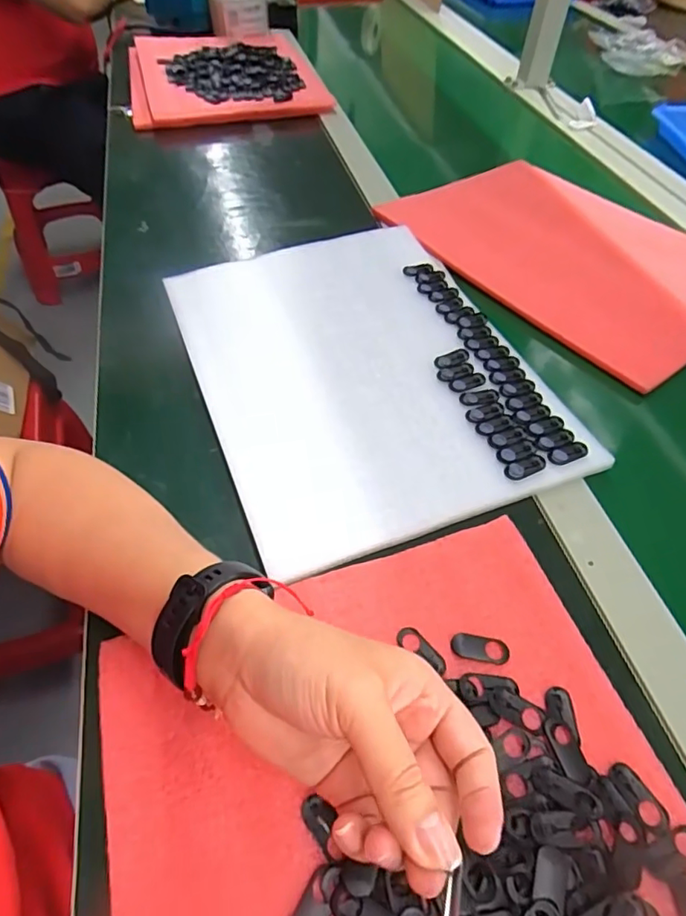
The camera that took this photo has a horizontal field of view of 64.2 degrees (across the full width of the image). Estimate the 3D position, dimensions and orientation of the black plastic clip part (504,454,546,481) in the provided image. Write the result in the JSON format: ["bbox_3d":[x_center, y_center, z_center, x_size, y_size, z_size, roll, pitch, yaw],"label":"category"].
[{"bbox_3d":[0.127,0.007,0.383,0.032,0.004,0.015,-20,54,-17],"label":"black plastic clip part"}]

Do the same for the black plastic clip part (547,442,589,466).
[{"bbox_3d":[0.161,-0.003,0.392,0.033,0.004,0.014,-20,54,-17],"label":"black plastic clip part"}]

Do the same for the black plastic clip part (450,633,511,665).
[{"bbox_3d":[0.077,0.107,0.308,0.032,0.004,0.016,11,51,7],"label":"black plastic clip part"}]

